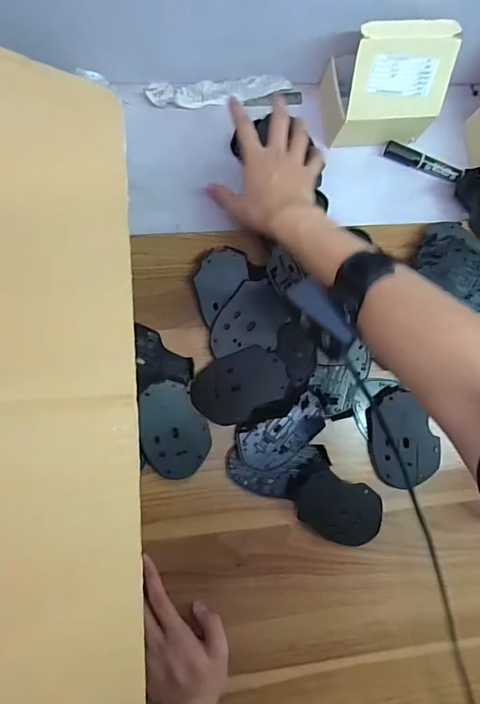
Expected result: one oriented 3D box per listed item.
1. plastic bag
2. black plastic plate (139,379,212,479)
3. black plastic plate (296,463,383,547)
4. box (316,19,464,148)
[{"bbox_3d":[-0.025,-0.336,0.570,0.183,0.015,0.033,-6,86,-7],"label":"plastic bag"},{"bbox_3d":[-0.073,0.086,0.496,0.073,0.007,0.107,-16,99,-20],"label":"black plastic plate"},{"bbox_3d":[0.111,0.177,0.506,0.105,0.011,0.071,27,84,-11],"label":"black plastic plate"},{"bbox_3d":[0.177,-0.322,0.533,0.129,0.126,0.091,-5,86,-7],"label":"box"}]

